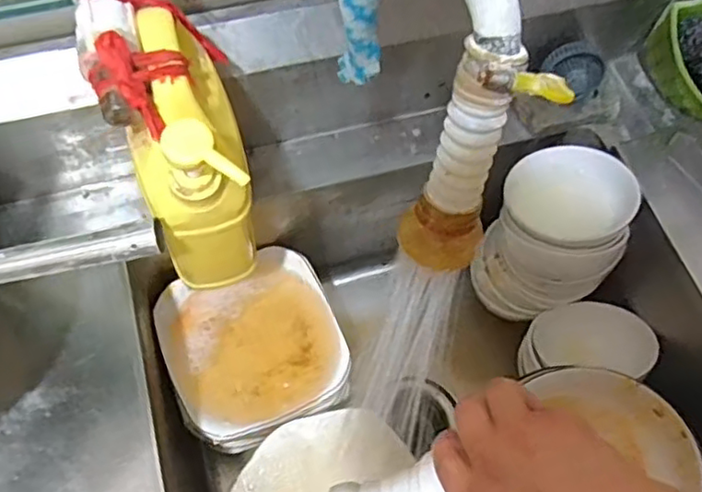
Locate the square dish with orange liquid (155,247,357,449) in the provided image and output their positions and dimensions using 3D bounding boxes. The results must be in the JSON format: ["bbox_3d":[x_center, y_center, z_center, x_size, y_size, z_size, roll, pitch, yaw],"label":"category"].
[{"bbox_3d":[-0.103,0.107,0.680,0.179,0.049,0.178,-20,65,-13],"label":"square dish with orange liquid"}]

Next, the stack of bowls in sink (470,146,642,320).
[{"bbox_3d":[0.215,-0.007,0.695,0.122,0.192,0.121,20,63,7],"label":"stack of bowls in sink"}]

